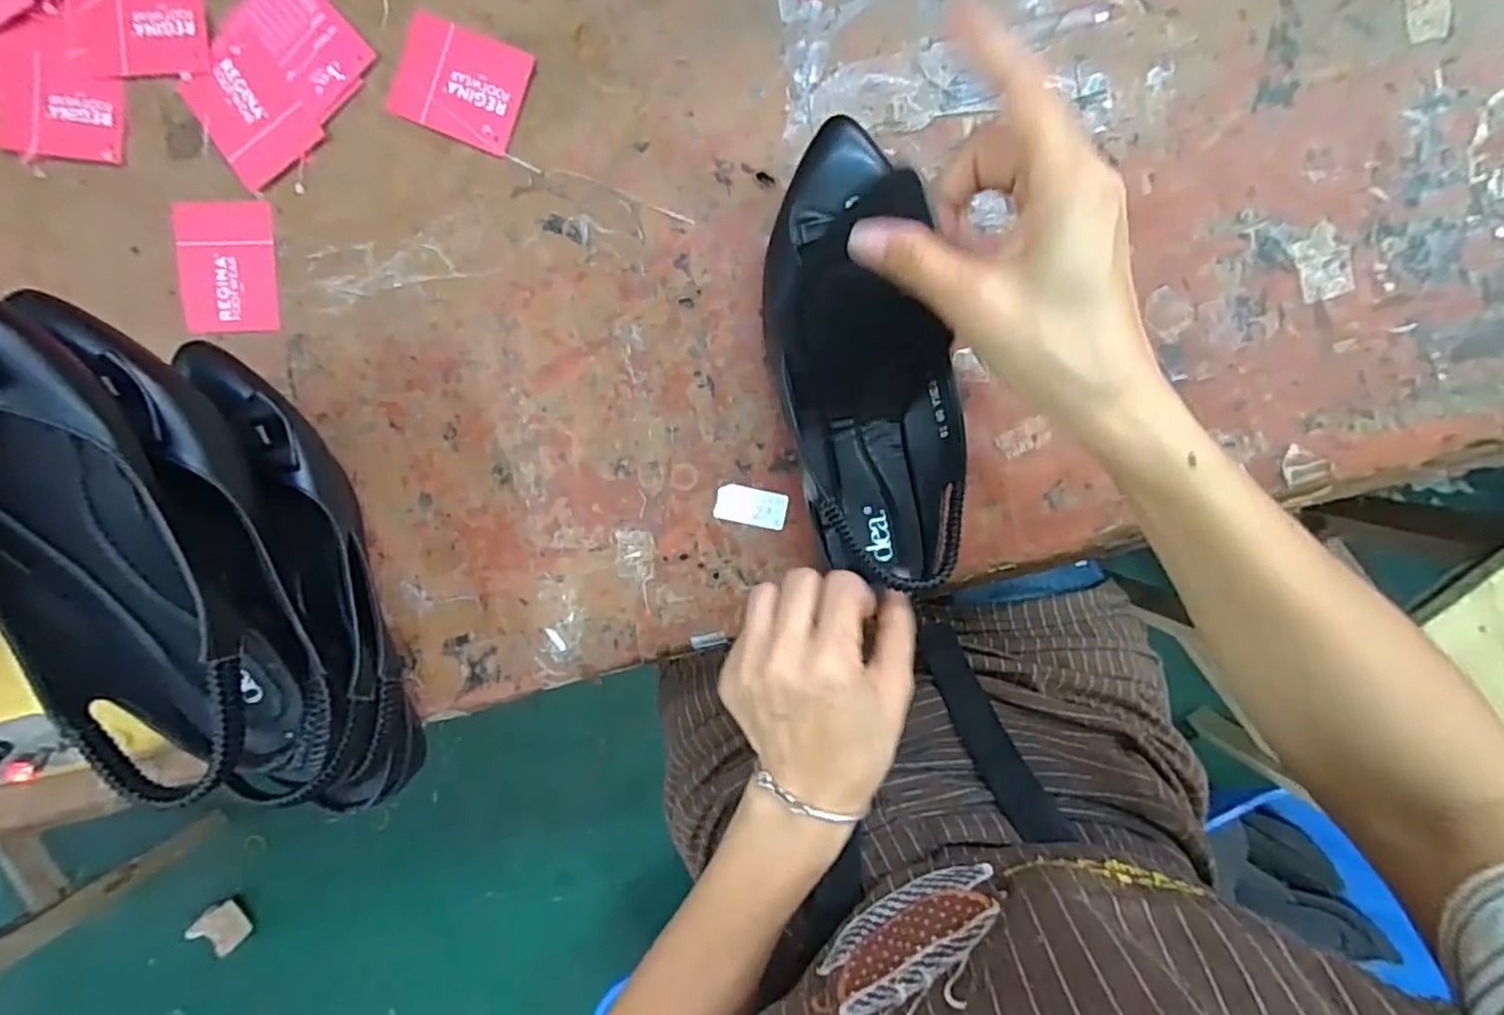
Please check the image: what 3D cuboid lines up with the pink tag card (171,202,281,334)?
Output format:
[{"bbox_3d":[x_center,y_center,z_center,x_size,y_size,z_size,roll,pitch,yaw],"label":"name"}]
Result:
[{"bbox_3d":[-0.301,-0.137,0.396,0.054,0.005,0.071,0,95,2],"label":"pink tag card"}]

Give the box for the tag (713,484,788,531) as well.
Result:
[{"bbox_3d":[0.000,-0.001,0.394,0.040,0.004,0.021,12,96,1],"label":"tag"}]

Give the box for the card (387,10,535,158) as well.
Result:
[{"bbox_3d":[-0.160,-0.233,0.380,0.069,0.004,0.056,22,96,0],"label":"card"}]

